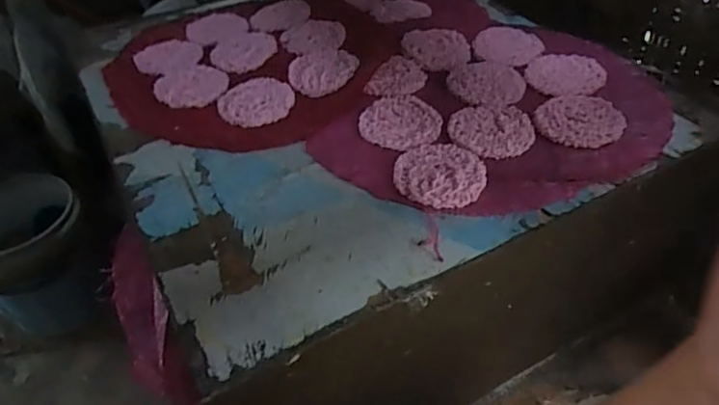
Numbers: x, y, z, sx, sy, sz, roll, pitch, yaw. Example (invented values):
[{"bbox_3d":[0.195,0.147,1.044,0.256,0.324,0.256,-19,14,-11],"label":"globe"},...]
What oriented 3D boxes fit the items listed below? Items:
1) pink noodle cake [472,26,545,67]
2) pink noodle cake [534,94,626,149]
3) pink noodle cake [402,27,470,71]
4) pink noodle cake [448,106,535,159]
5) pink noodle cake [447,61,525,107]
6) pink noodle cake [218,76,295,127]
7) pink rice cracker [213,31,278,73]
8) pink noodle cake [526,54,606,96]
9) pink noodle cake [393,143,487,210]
[{"bbox_3d":[0.172,-0.182,0.652,0.077,0.012,0.074,-1,46,1],"label":"pink noodle cake"},{"bbox_3d":[0.212,-0.079,0.537,0.077,0.007,0.078,-1,46,1],"label":"pink noodle cake"},{"bbox_3d":[0.089,-0.177,0.647,0.075,0.013,0.075,-1,46,1],"label":"pink noodle cake"},{"bbox_3d":[0.125,-0.069,0.532,0.075,0.004,0.073,-1,46,1],"label":"pink noodle cake"},{"bbox_3d":[0.134,-0.127,0.592,0.077,0.004,0.083,4,47,5],"label":"pink noodle cake"},{"bbox_3d":[-0.110,-0.111,0.593,0.078,0.004,0.084,-1,46,1],"label":"pink noodle cake"},{"bbox_3d":[-0.138,-0.181,0.666,0.071,0.006,0.083,29,54,26],"label":"pink rice cracker"},{"bbox_3d":[0.219,-0.138,0.598,0.078,0.004,0.079,25,52,23],"label":"pink noodle cake"},{"bbox_3d":[0.071,-0.026,0.490,0.076,0.007,0.081,6,47,7],"label":"pink noodle cake"}]

